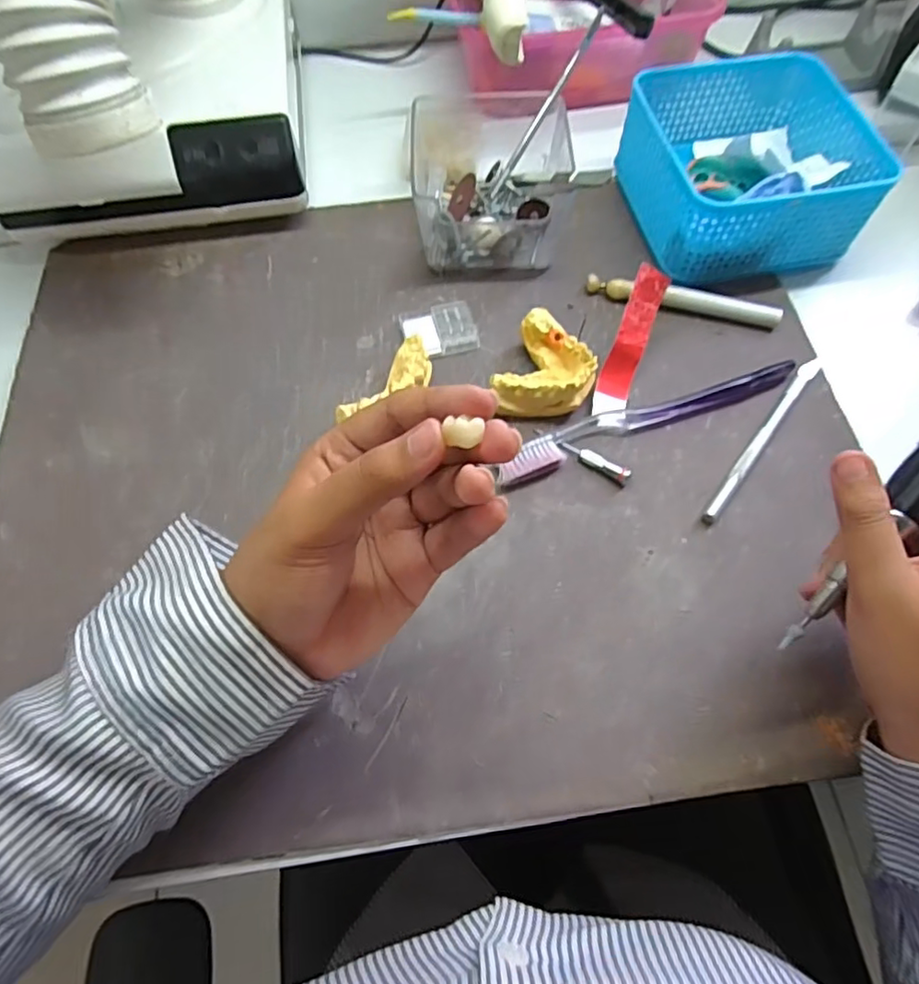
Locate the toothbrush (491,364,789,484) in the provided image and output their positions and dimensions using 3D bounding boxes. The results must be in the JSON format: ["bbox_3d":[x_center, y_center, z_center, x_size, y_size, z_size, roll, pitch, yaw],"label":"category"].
[{"bbox_3d":[0.107,-0.044,0.352,0.185,0.010,0.021,-21,67,-9],"label":"toothbrush"}]

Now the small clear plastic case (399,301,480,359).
[{"bbox_3d":[-0.012,-0.101,0.383,0.042,0.007,0.037,-13,66,-5],"label":"small clear plastic case"}]

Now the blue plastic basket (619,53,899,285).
[{"bbox_3d":[0.183,-0.210,0.401,0.132,0.059,0.129,-11,66,-5],"label":"blue plastic basket"}]

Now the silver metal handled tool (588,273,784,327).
[{"bbox_3d":[0.140,-0.121,0.388,0.118,0.013,0.013,11,66,6],"label":"silver metal handled tool"}]

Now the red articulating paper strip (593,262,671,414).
[{"bbox_3d":[0.099,-0.085,0.357,0.020,0.006,0.084,17,100,-12],"label":"red articulating paper strip"}]

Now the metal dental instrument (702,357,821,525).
[{"bbox_3d":[0.172,-0.034,0.349,0.010,0.007,0.133,36,70,16],"label":"metal dental instrument"}]

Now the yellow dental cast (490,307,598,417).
[{"bbox_3d":[0.051,-0.067,0.355,0.050,0.026,0.062,25,68,11],"label":"yellow dental cast"}]

